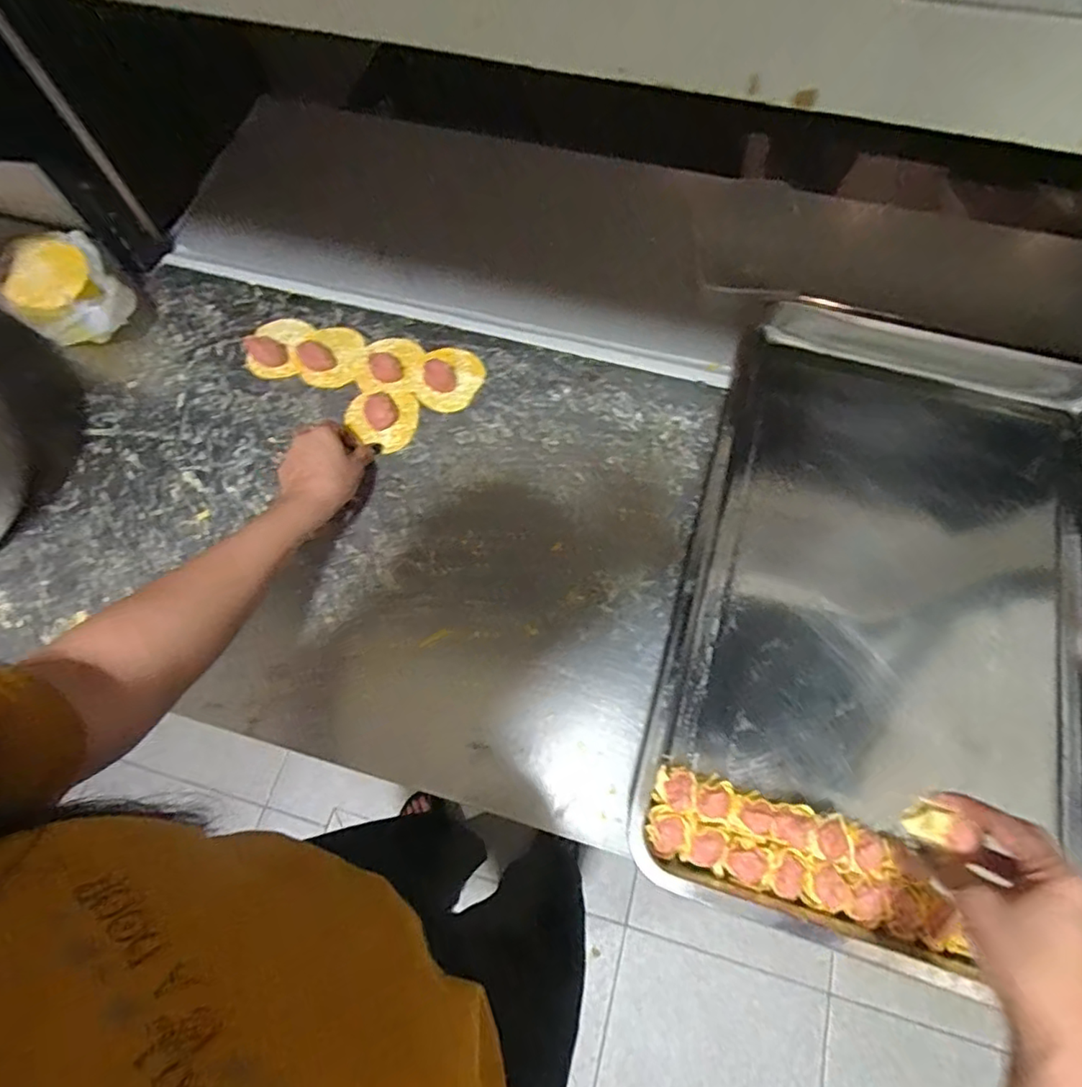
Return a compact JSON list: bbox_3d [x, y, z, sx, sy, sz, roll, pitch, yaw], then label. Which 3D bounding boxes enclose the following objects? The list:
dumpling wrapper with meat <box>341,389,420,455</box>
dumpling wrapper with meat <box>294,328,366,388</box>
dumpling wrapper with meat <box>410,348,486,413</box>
[{"bbox_3d":[-0.174,-0.133,0.625,0.077,0.013,0.070,0,70,1],"label":"dumpling wrapper with meat"},{"bbox_3d":[-0.242,-0.215,0.662,0.075,0.011,0.081,-2,70,0],"label":"dumpling wrapper with meat"},{"bbox_3d":[-0.105,-0.186,0.645,0.074,0.008,0.080,0,70,1],"label":"dumpling wrapper with meat"}]

